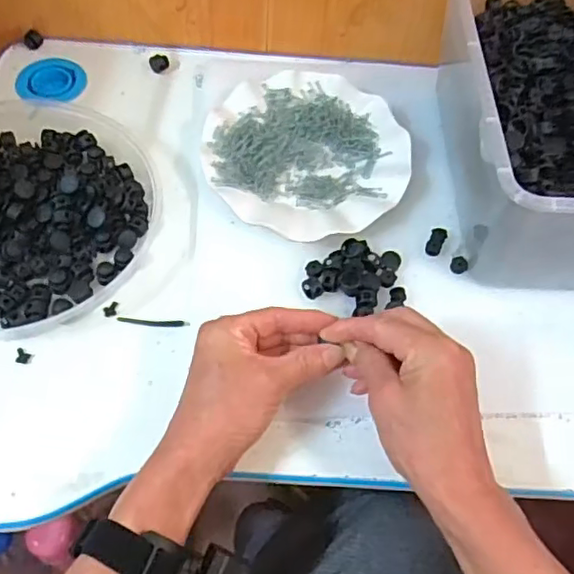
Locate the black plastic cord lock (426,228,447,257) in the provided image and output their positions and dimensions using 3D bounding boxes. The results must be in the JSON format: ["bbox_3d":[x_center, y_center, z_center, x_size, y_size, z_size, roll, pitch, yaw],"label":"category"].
[{"bbox_3d":[0.127,-0.038,0.516,0.013,0.006,0.026,20,61,7],"label":"black plastic cord lock"}]

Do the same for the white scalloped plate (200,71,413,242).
[{"bbox_3d":[0.017,-0.119,0.544,0.173,0.024,0.177,2,60,-3],"label":"white scalloped plate"}]

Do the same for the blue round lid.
[{"bbox_3d":[-0.236,-0.209,0.611,0.065,0.006,0.061,2,60,-3],"label":"blue round lid"}]

